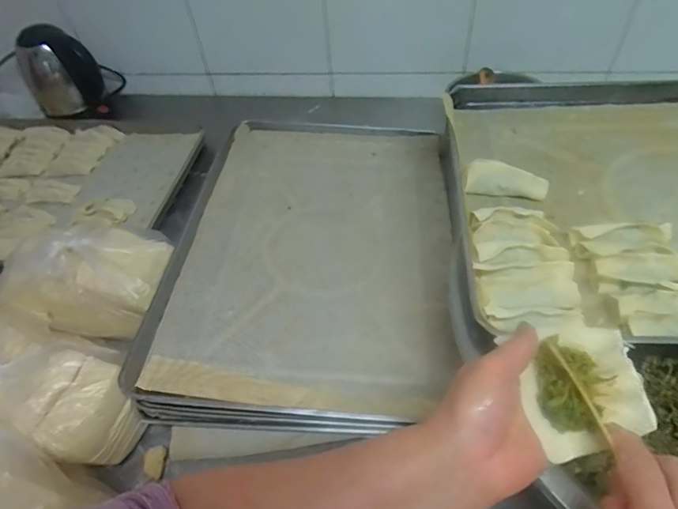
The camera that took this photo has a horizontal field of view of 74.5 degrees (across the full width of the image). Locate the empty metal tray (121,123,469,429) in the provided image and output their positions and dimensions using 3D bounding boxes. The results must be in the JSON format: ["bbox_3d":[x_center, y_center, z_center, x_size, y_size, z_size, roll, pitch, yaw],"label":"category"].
[{"bbox_3d":[-0.029,-0.029,0.675,0.386,0.044,0.583,3,48,5],"label":"empty metal tray"}]

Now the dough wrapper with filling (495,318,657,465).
[{"bbox_3d":[0.172,0.096,0.328,0.086,0.025,0.088,-15,69,-5],"label":"dough wrapper with filling"}]

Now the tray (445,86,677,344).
[{"bbox_3d":[0.423,-0.073,0.525,0.556,0.050,0.411,2,48,4],"label":"tray"}]

